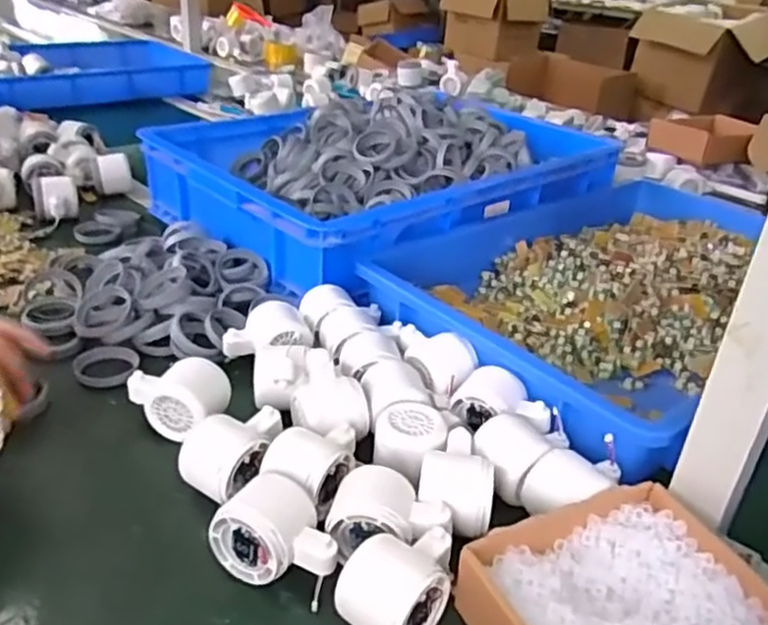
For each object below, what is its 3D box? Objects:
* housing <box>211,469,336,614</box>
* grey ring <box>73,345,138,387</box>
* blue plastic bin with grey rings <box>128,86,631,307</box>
[{"bbox_3d":[-0.067,0.154,0.487,0.085,0.052,0.062,16,32,20],"label":"housing"},{"bbox_3d":[-0.270,0.049,0.685,0.061,0.012,0.060,1,31,0],"label":"grey ring"},{"bbox_3d":[0.011,-0.216,1.020,0.557,0.122,0.392,-21,38,-38],"label":"blue plastic bin with grey rings"}]

